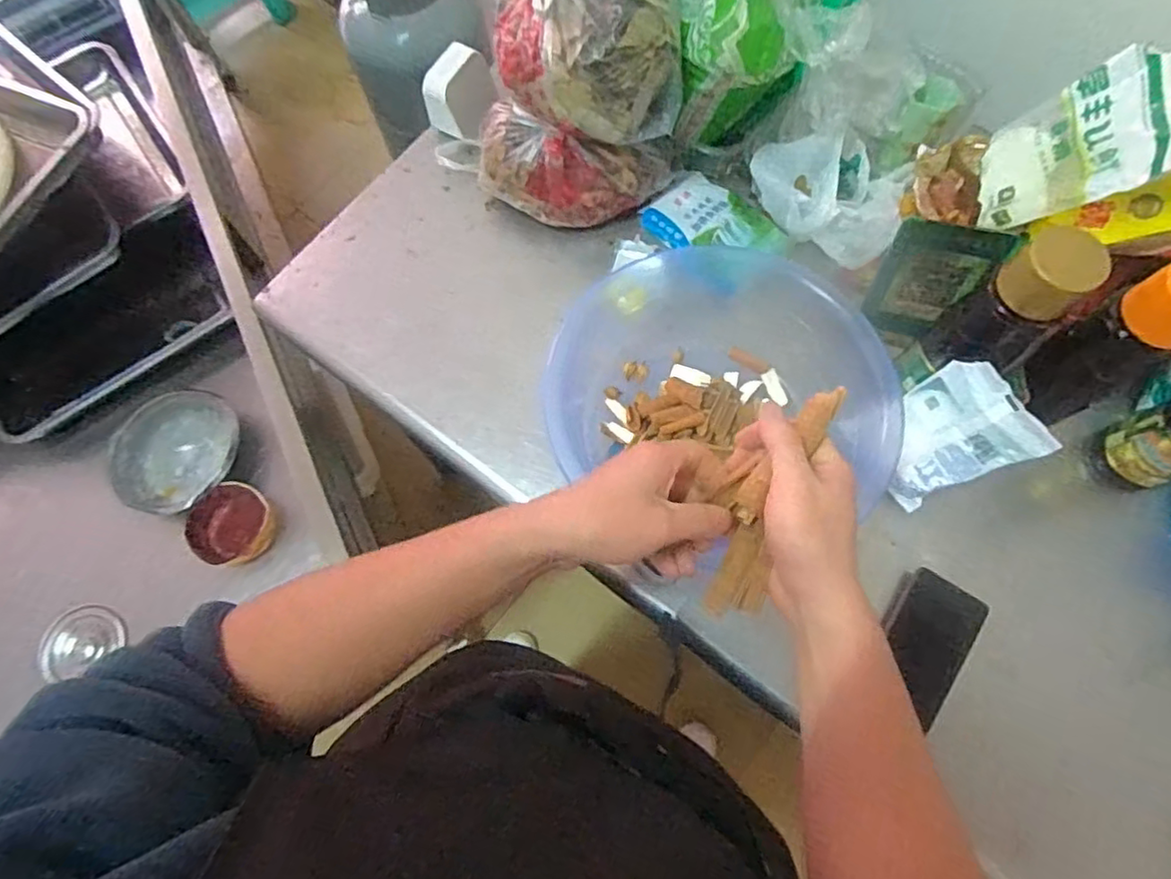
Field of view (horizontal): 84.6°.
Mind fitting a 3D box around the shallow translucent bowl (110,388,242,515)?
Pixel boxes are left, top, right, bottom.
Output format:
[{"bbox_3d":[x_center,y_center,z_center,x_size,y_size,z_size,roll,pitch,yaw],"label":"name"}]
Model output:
[{"bbox_3d":[-0.545,0.016,0.867,0.143,0.051,0.172,18,74,8],"label":"shallow translucent bowl"}]

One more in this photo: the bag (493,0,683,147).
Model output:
[{"bbox_3d":[0.002,-0.428,0.631,0.214,0.184,0.152,32,76,11],"label":"bag"}]

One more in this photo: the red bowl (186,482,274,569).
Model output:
[{"bbox_3d":[-0.437,0.111,0.801,0.090,0.040,0.093,-1,72,2],"label":"red bowl"}]

